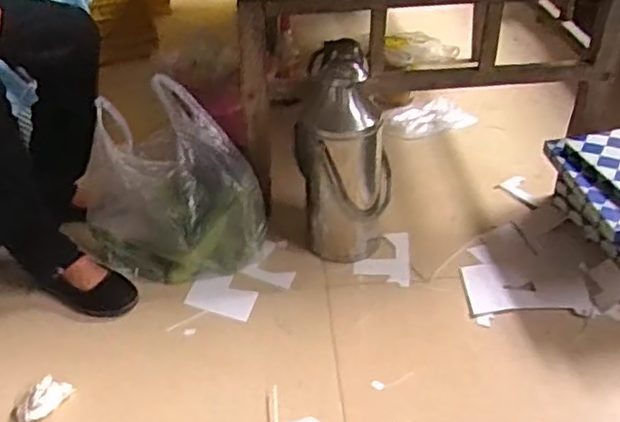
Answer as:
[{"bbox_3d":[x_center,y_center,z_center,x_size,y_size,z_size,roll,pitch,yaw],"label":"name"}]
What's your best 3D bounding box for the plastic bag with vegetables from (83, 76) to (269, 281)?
[{"bbox_3d":[-0.276,-0.046,1.308,0.332,0.314,0.274,-17,37,-14],"label":"plastic bag with vegetables"}]

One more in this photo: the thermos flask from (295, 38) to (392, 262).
[{"bbox_3d":[0.065,-0.095,1.257,0.180,0.404,0.124,-5,36,2],"label":"thermos flask"}]

